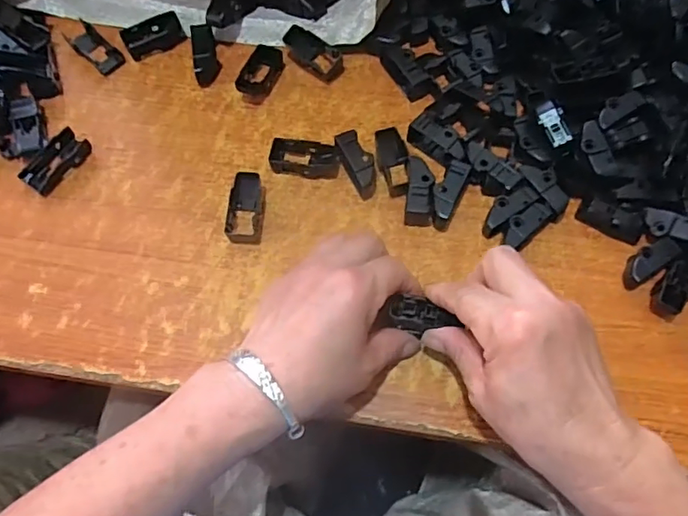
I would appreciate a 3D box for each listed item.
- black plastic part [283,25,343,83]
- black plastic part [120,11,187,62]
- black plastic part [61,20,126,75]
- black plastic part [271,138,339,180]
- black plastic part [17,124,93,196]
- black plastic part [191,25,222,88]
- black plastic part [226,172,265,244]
[{"bbox_3d":[-0.026,-0.171,0.454,0.049,0.023,0.022,33,74,13],"label":"black plastic part"},{"bbox_3d":[-0.164,-0.193,0.468,0.049,0.015,0.029,-28,71,-9],"label":"black plastic part"},{"bbox_3d":[-0.215,-0.181,0.468,0.059,0.010,0.024,39,75,15],"label":"black plastic part"},{"bbox_3d":[-0.029,-0.077,0.418,0.051,0.013,0.028,6,69,4],"label":"black plastic part"},{"bbox_3d":[-0.224,-0.075,0.424,0.026,0.009,0.054,34,74,13],"label":"black plastic part"},{"bbox_3d":[-0.117,-0.174,0.459,0.018,0.016,0.056,-9,69,-2],"label":"black plastic part"},{"bbox_3d":[-0.072,-0.037,0.400,0.024,0.018,0.050,1,69,2],"label":"black plastic part"}]

